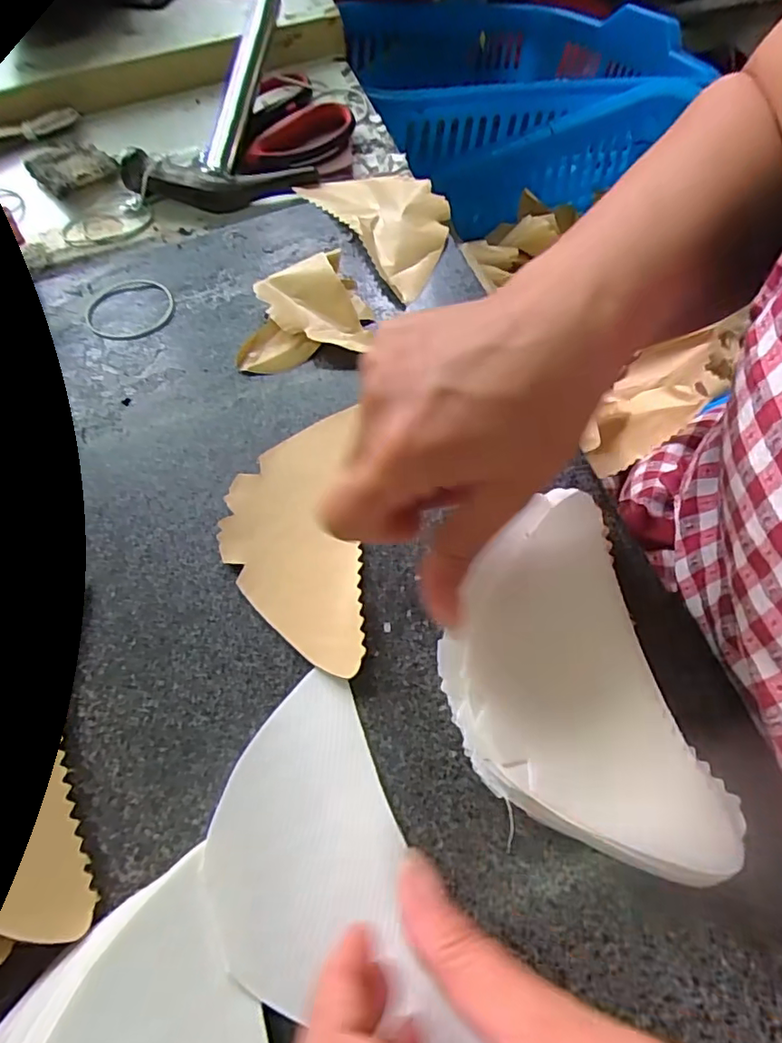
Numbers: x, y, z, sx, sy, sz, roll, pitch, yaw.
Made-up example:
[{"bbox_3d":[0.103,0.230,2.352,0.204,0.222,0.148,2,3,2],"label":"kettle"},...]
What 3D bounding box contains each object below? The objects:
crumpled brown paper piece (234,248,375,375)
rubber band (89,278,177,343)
[{"bbox_3d":[-0.057,-0.130,0.350,0.080,0.015,0.073,-13,65,-3],"label":"crumpled brown paper piece"},{"bbox_3d":[-0.174,-0.142,0.376,0.057,0.004,0.058,-2,63,4],"label":"rubber band"}]

